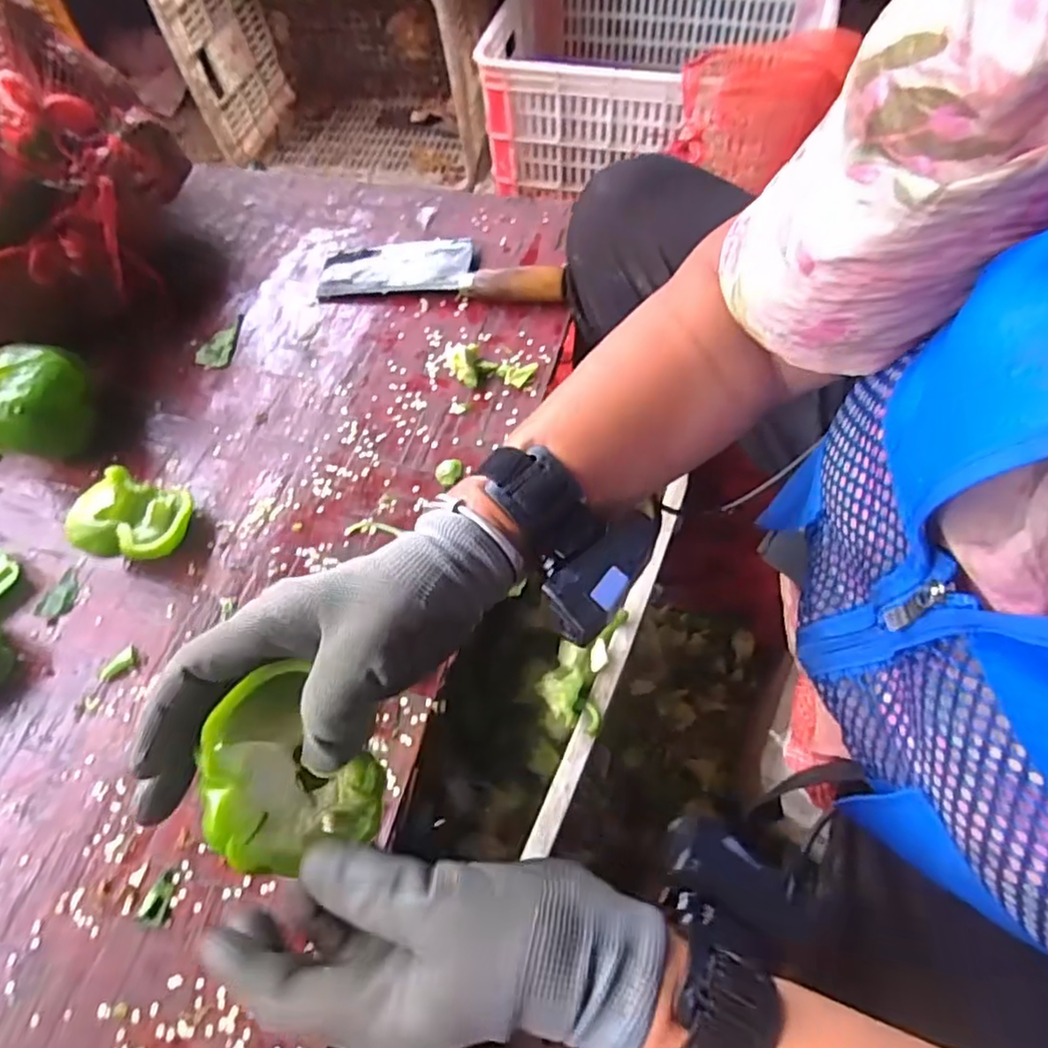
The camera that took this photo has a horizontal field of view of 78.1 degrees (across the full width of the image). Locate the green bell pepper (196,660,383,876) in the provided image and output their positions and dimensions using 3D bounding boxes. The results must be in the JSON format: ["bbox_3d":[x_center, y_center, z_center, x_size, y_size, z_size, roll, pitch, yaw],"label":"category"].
[{"bbox_3d":[-0.103,0.101,0.281,0.066,0.044,0.076,-10,91,-28],"label":"green bell pepper"}]

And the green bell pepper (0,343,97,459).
[{"bbox_3d":[-0.403,-0.101,0.528,0.087,0.064,0.082,-2,61,3],"label":"green bell pepper"}]

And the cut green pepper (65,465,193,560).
[{"bbox_3d":[-0.291,-0.006,0.491,0.069,0.046,0.071,-2,61,3],"label":"cut green pepper"}]

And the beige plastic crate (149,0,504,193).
[{"bbox_3d":[-0.324,-0.897,1.228,0.542,0.356,0.327,12,63,10],"label":"beige plastic crate"}]

